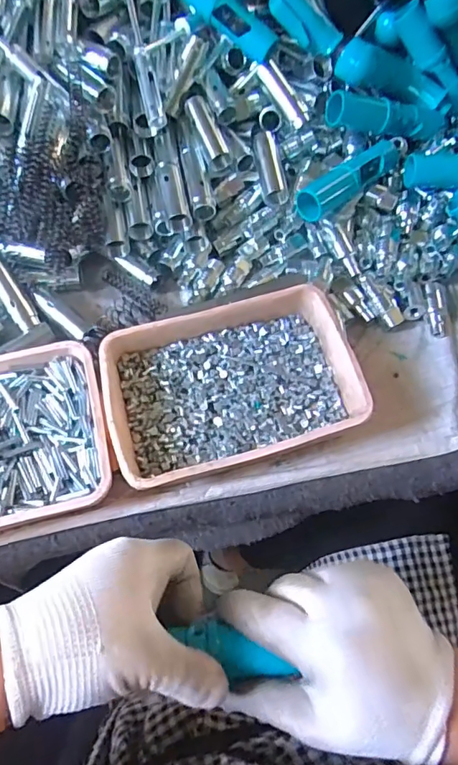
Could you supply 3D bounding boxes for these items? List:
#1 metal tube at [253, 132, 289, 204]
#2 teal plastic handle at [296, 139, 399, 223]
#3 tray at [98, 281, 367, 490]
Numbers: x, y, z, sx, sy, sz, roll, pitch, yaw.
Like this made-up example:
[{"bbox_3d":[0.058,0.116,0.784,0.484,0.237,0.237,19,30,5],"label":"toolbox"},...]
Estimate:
[{"bbox_3d":[0.039,-0.206,0.486,0.024,0.017,0.072,-11,80,-6],"label":"metal tube"},{"bbox_3d":[0.115,-0.197,0.482,0.114,0.035,0.031,-35,72,-15],"label":"teal plastic handle"},{"bbox_3d":[0.000,-0.005,0.426,0.205,0.040,0.152,-15,68,-8],"label":"tray"}]

